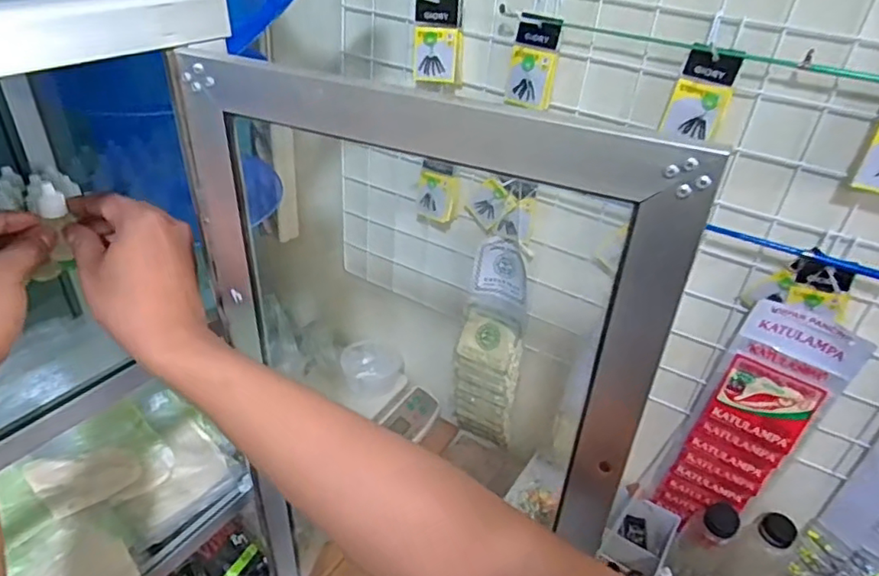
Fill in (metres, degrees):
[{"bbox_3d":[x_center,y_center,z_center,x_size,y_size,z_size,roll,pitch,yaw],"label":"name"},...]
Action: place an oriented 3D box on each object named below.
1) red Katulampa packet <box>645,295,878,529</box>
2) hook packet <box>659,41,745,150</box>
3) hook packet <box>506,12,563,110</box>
[{"bbox_3d":[0.378,0.181,0.730,0.121,0.374,0.028,23,38,23],"label":"red Katulampa packet"},{"bbox_3d":[0.259,-0.188,0.584,0.053,0.094,0.018,28,37,21],"label":"hook packet"},{"bbox_3d":[0.104,-0.250,0.653,0.050,0.094,0.015,21,29,23],"label":"hook packet"}]

